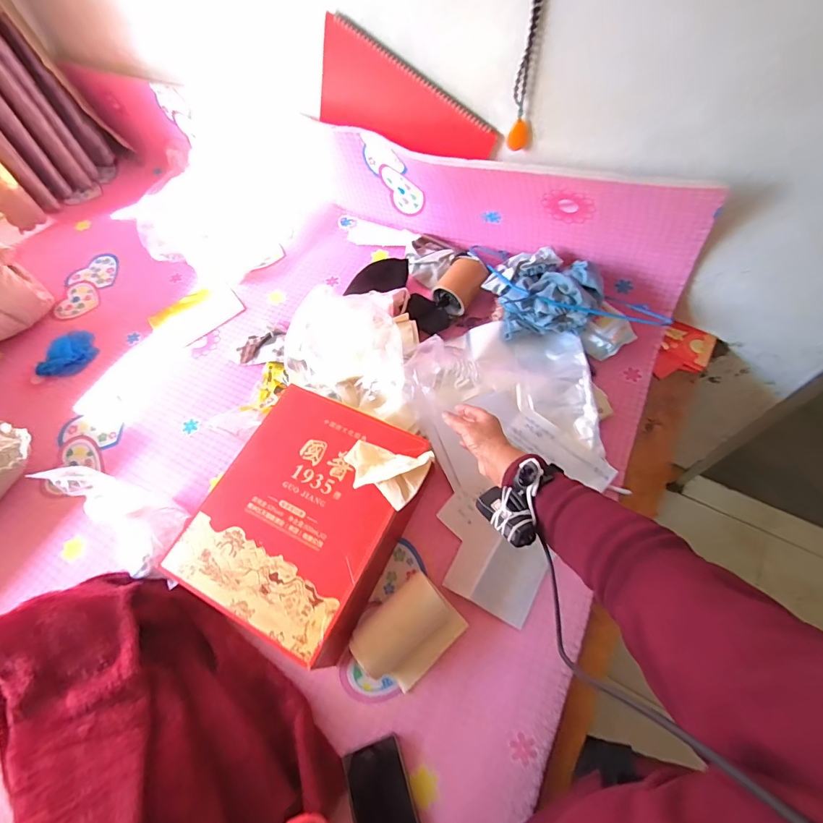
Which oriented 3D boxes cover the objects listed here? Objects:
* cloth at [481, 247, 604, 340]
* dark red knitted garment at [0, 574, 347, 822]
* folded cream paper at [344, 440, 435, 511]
[{"bbox_3d":[0.255,-0.237,0.831,0.179,0.092,0.196,-15,62,-5],"label":"cloth"},{"bbox_3d":[-0.347,0.399,0.532,0.482,0.132,0.271,34,68,19],"label":"dark red knitted garment"},{"bbox_3d":[-0.043,0.088,0.618,0.130,0.052,0.073,15,63,11],"label":"folded cream paper"}]

